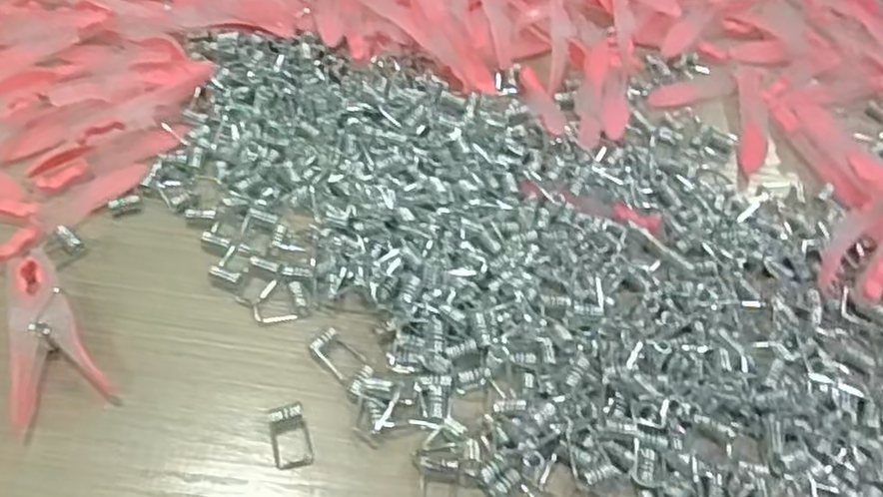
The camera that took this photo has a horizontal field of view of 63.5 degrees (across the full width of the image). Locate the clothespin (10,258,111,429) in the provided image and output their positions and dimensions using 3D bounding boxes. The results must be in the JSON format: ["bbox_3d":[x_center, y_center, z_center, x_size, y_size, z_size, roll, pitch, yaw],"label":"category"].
[{"bbox_3d":[-0.162,0.033,0.286,0.031,0.012,0.073,-25,58,-21],"label":"clothespin"}]

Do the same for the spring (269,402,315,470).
[{"bbox_3d":[-0.057,0.070,0.269,0.014,0.009,0.022,-13,54,-13],"label":"spring"}]

